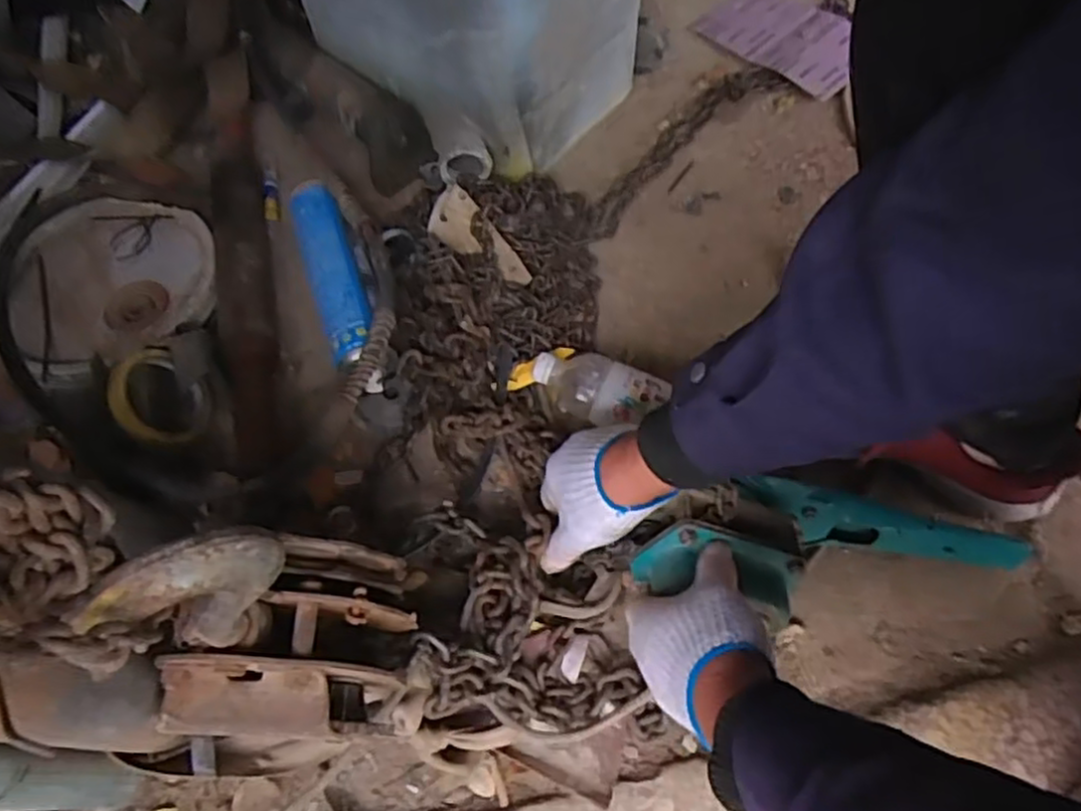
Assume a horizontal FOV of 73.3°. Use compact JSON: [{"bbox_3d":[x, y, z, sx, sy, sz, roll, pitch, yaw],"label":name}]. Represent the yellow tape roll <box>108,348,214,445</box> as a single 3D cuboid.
[{"bbox_3d":[-0.364,-0.008,0.690,0.093,0.028,0.082,49,53,-5],"label":"yellow tape roll"}]

